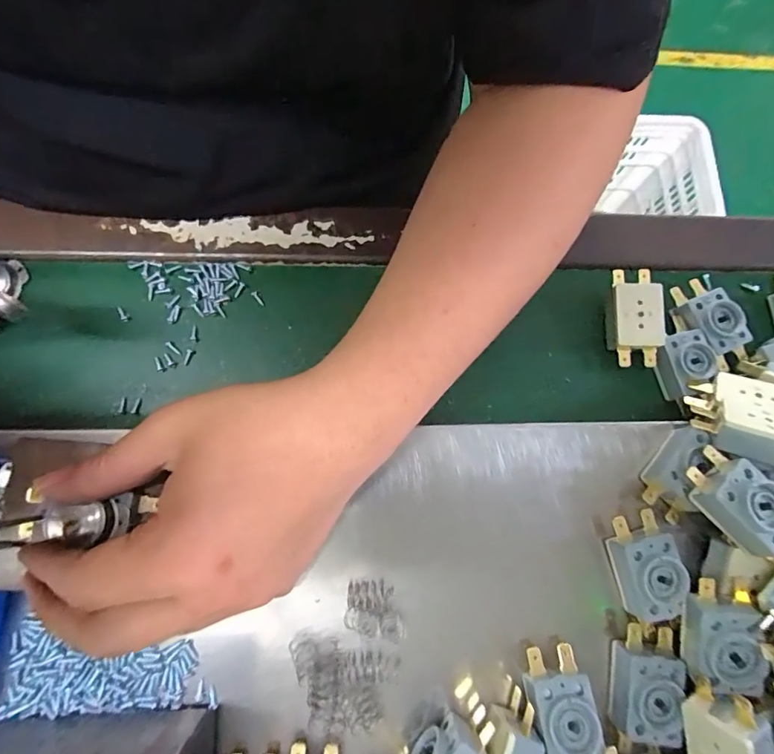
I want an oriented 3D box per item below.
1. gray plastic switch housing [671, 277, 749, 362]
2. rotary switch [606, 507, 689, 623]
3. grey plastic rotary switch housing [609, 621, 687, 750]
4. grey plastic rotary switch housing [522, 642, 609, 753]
[{"bbox_3d":[0.193,-0.034,0.273,0.027,0.015,0.054,-19,79,-8],"label":"gray plastic switch housing"},{"bbox_3d":[0.127,0.092,0.226,0.024,0.023,0.048,-14,79,-7],"label":"rotary switch"},{"bbox_3d":[0.122,0.144,0.216,0.027,0.020,0.048,12,77,-1],"label":"grey plastic rotary switch housing"},{"bbox_3d":[0.079,0.151,0.210,0.027,0.021,0.046,-4,78,-5],"label":"grey plastic rotary switch housing"}]

